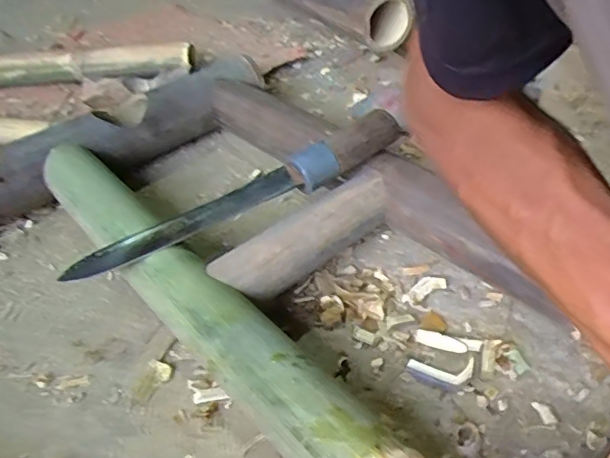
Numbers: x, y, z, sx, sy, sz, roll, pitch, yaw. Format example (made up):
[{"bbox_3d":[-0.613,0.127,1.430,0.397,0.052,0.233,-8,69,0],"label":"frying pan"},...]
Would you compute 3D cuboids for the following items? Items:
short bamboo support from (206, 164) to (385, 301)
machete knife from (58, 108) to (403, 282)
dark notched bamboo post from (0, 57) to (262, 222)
[{"bbox_3d":[0.001,0.007,0.503,0.181,0.039,0.048,-31,46,-25],"label":"short bamboo support"},{"bbox_3d":[-0.057,-0.032,0.503,0.319,0.047,0.041,-22,43,-17],"label":"machete knife"},{"bbox_3d":[-0.286,-0.094,0.697,0.512,0.096,0.113,-29,43,-24],"label":"dark notched bamboo post"}]

